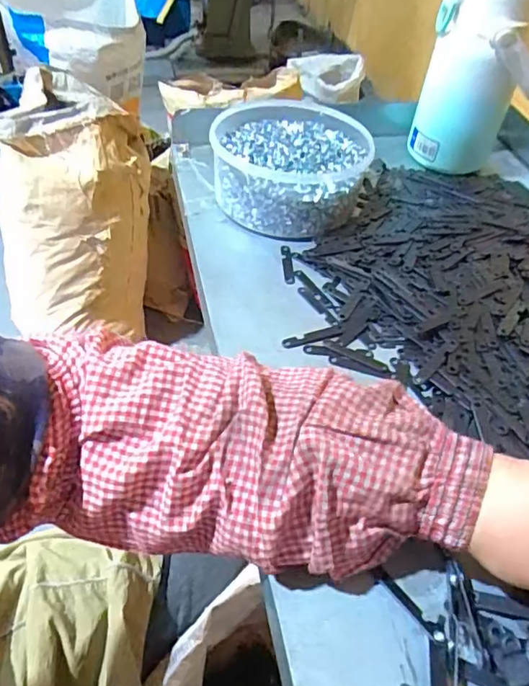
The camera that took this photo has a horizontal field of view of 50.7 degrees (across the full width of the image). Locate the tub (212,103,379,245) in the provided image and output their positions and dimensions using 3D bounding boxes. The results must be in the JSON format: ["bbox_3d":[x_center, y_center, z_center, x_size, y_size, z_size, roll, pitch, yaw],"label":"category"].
[{"bbox_3d":[0.026,-0.178,0.552,0.143,0.065,0.168,7,46,2],"label":"tub"}]

